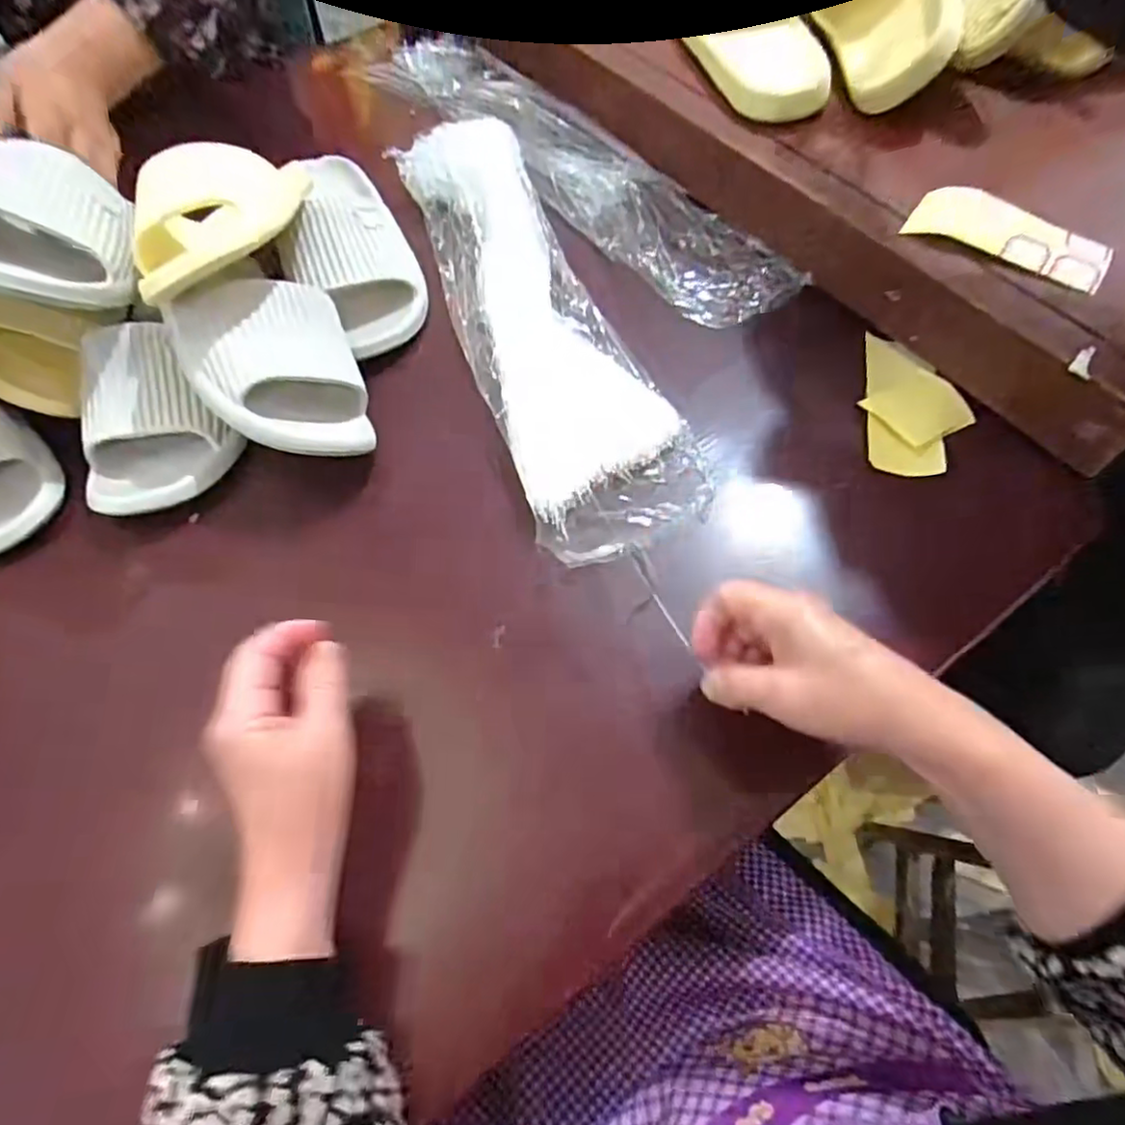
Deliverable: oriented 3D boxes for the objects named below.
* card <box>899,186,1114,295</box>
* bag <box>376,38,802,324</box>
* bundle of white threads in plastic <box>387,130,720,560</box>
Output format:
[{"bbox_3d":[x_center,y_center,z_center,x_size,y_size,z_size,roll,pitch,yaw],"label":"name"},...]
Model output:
[{"bbox_3d":[0.320,-0.236,0.473,0.131,0.019,0.046,31,67,17],"label":"card"},{"bbox_3d":[-0.001,-0.404,0.646,0.115,0.031,0.570,-33,65,-15],"label":"bag"},{"bbox_3d":[-0.022,-0.218,0.559,0.138,0.040,0.482,-18,62,-7],"label":"bundle of white threads in plastic"}]

